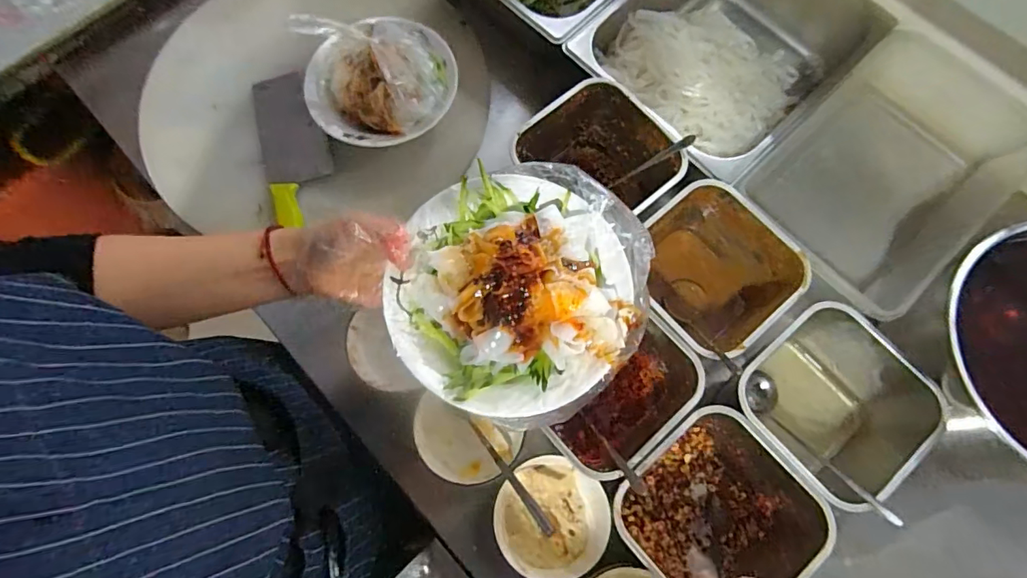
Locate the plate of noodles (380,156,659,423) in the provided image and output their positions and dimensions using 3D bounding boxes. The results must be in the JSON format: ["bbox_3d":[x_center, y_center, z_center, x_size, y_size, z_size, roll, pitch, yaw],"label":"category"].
[{"bbox_3d":[0.006,-0.009,0.384,0.183,0.067,0.202,12,73,4],"label":"plate of noodles"}]

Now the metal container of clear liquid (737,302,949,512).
[{"bbox_3d":[0.317,0.121,0.544,0.157,0.115,0.178,-39,77,-11],"label":"metal container of clear liquid"}]

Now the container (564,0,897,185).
[{"bbox_3d":[0.264,-0.297,0.677,0.268,0.106,0.329,42,78,12],"label":"container"}]

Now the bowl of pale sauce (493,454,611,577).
[{"bbox_3d":[0.038,0.231,0.529,0.112,0.045,0.110,0,73,0],"label":"bowl of pale sauce"}]

